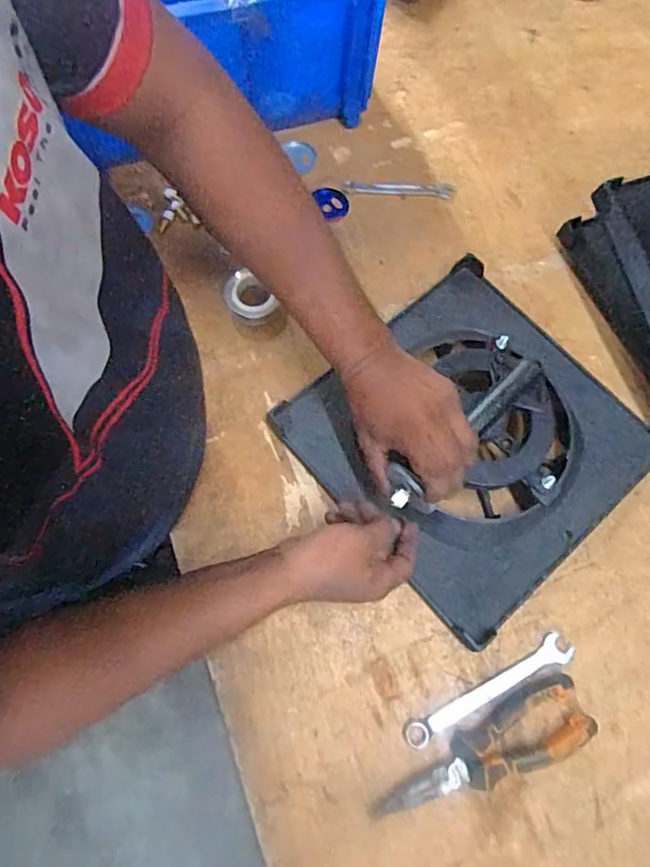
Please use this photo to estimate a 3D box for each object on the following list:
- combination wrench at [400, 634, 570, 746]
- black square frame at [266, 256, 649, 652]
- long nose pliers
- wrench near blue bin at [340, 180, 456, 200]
[{"bbox_3d":[0.151,0.235,0.510,0.175,0.006,0.027,-24,75,-9],"label":"combination wrench"},{"bbox_3d":[0.150,-0.008,0.538,0.296,0.094,0.295,-40,78,-13],"label":"black square frame"},{"bbox_3d":[0.138,0.285,0.486,0.202,0.024,0.058,-25,75,-10],"label":"long nose pliers"},{"bbox_3d":[0.093,-0.305,0.691,0.142,0.004,0.023,0,73,-2],"label":"wrench near blue bin"}]

